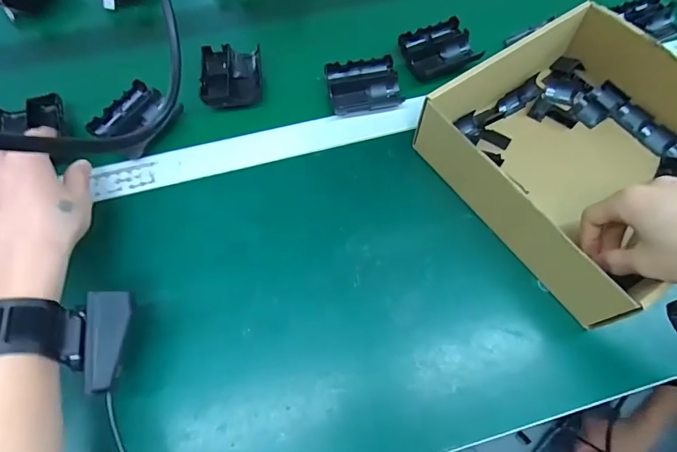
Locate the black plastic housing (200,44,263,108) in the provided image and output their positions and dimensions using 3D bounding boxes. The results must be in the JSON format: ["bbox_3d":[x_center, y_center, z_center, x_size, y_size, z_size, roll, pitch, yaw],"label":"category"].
[{"bbox_3d":[-0.121,-0.171,0.460,0.067,0.023,0.081,-7,65,-3],"label":"black plastic housing"}]

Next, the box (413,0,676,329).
[{"bbox_3d":[0.234,-0.068,0.381,0.224,0.086,0.227,-33,69,-14],"label":"box"}]

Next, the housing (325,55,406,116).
[{"bbox_3d":[0.029,-0.155,0.459,0.078,0.034,0.067,-10,66,-4],"label":"housing"}]

